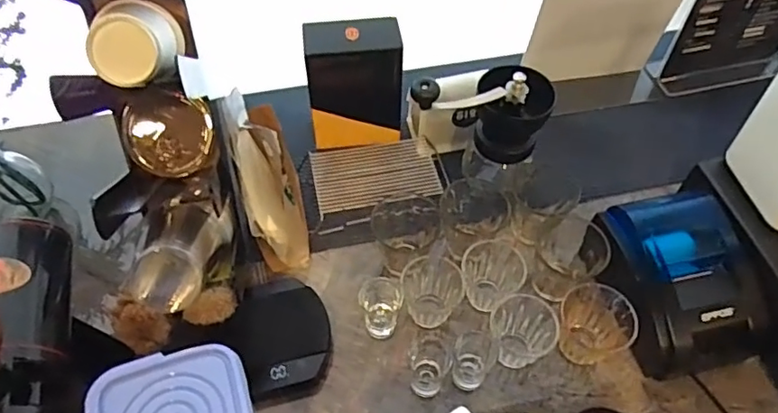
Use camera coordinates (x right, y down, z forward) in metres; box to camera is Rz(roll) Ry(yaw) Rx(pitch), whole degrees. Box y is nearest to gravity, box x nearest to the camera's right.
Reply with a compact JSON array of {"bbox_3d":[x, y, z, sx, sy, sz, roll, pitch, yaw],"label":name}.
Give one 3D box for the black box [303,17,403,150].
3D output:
[{"bbox_3d":[-0.043,-0.149,0.734,0.113,0.163,0.067,-8,55,-7],"label":"black box"}]

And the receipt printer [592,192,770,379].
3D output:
[{"bbox_3d":[0.308,0.085,0.612,0.141,0.103,0.174,-10,55,-8],"label":"receipt printer"}]

